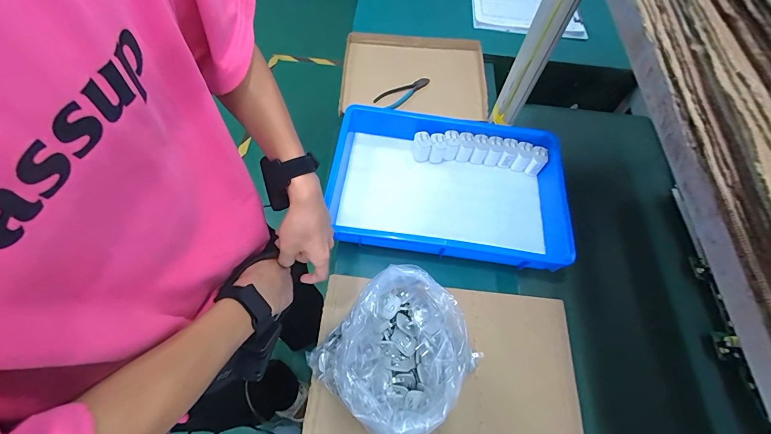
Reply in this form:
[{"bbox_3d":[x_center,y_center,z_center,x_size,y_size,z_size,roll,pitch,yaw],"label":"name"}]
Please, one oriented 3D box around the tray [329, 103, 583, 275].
[{"bbox_3d":[0.119,-0.056,0.679,0.460,0.079,0.300,5,62,-1],"label":"tray"}]

